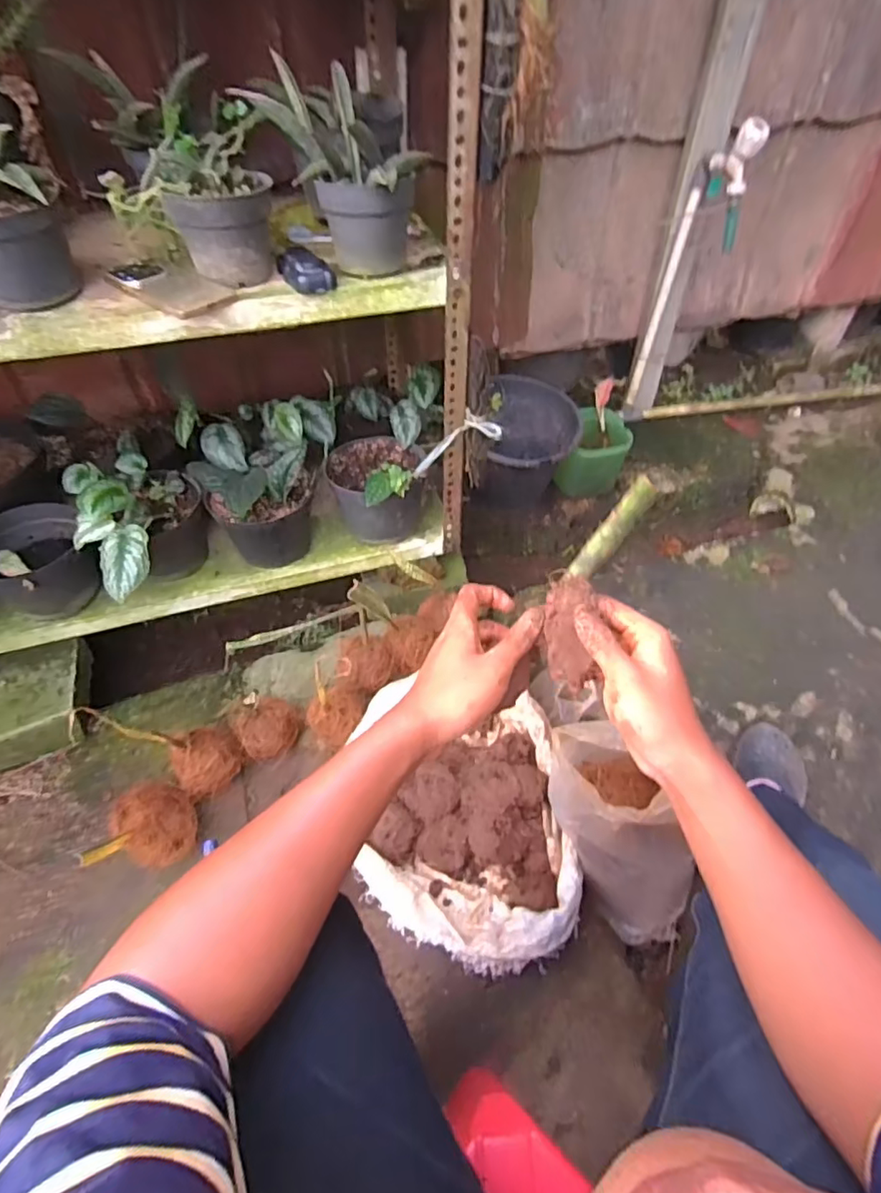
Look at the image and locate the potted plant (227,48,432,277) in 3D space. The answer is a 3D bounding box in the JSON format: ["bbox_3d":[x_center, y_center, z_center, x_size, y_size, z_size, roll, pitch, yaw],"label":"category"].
[{"bbox_3d":[-0.117,-0.496,0.681,0.187,0.167,0.125,17,53,15],"label":"potted plant"}]

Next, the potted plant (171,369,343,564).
[{"bbox_3d":[-0.296,-0.214,1.001,0.253,0.197,0.246,-11,51,-8],"label":"potted plant"}]

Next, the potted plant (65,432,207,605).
[{"bbox_3d":[-0.440,-0.087,0.886,0.172,0.219,0.295,-24,54,-18],"label":"potted plant"}]

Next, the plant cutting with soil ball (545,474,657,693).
[{"bbox_3d":[0.128,-0.020,0.466,0.052,0.047,0.185,22,68,19],"label":"plant cutting with soil ball"}]

